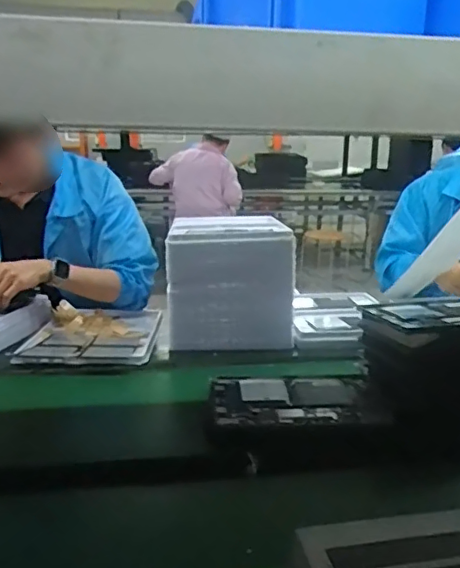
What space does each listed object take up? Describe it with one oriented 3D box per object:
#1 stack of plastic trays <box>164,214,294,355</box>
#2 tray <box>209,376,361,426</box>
[{"bbox_3d":[-0.003,-0.014,1.164,0.243,0.215,0.234,0,16,-3],"label":"stack of plastic trays"},{"bbox_3d":[0.081,0.175,0.850,0.219,0.018,0.157,0,16,-3],"label":"tray"}]

